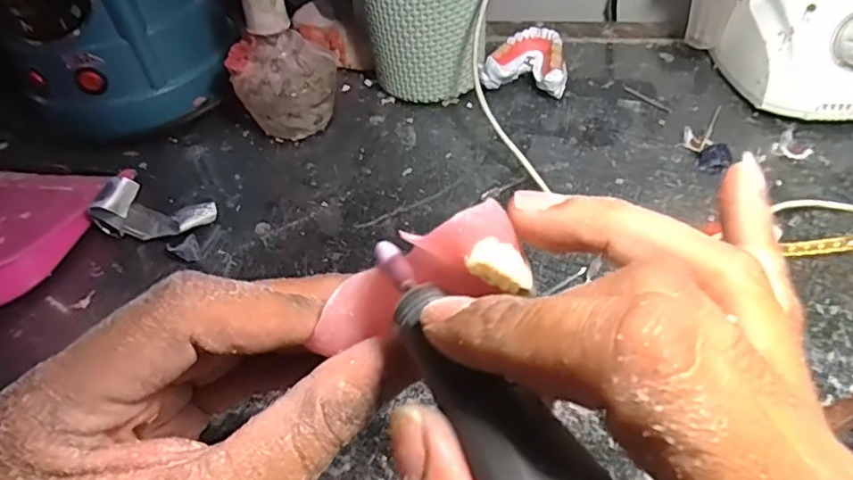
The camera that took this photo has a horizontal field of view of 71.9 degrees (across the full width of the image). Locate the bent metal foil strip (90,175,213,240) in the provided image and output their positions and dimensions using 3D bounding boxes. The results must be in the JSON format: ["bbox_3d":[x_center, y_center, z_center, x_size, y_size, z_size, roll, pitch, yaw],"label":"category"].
[{"bbox_3d":[-0.178,-0.020,0.383,0.075,0.028,0.029,3,46,10],"label":"bent metal foil strip"}]

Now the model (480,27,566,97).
[{"bbox_3d":[0.079,-0.137,0.460,0.060,0.035,0.056,7,47,14],"label":"model"}]

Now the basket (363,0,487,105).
[{"bbox_3d":[-0.001,-0.172,0.446,0.089,0.116,0.089,-3,46,4],"label":"basket"}]

